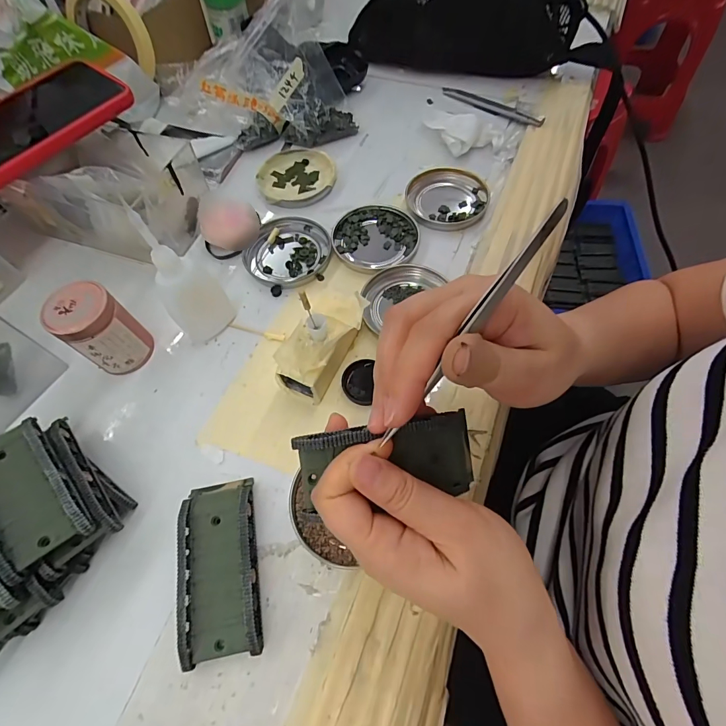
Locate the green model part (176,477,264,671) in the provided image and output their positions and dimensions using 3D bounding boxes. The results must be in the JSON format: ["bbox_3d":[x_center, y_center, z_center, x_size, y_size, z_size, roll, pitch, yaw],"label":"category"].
[{"bbox_3d":[-0.087,0.122,0.240,0.045,0.018,0.096,-11,62,-3],"label":"green model part"}]

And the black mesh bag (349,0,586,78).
[{"bbox_3d":[0.120,-0.417,0.467,0.259,0.100,0.049,11,63,9],"label":"black mesh bag"}]

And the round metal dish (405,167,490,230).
[{"bbox_3d":[0.082,-0.161,0.384,0.078,0.009,0.077,-1,62,3],"label":"round metal dish"}]

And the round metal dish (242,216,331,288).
[{"bbox_3d":[-0.070,-0.103,0.361,0.078,0.008,0.077,-1,62,3],"label":"round metal dish"}]

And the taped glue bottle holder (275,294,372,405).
[{"bbox_3d":[-0.029,-0.015,0.293,0.045,0.044,0.087,18,64,12],"label":"taped glue bottle holder"}]

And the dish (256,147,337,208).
[{"bbox_3d":[-0.069,-0.194,0.410,0.078,0.012,0.082,-1,62,3],"label":"dish"}]

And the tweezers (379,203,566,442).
[{"bbox_3d":[0.047,-0.014,0.171,0.005,0.007,0.124,40,104,20],"label":"tweezers"}]

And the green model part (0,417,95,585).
[{"bbox_3d":[-0.202,0.075,0.228,0.045,0.017,0.088,-40,67,-17],"label":"green model part"}]

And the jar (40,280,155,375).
[{"bbox_3d":[-0.194,-0.024,0.295,0.040,0.065,0.043,-1,62,3],"label":"jar"}]

